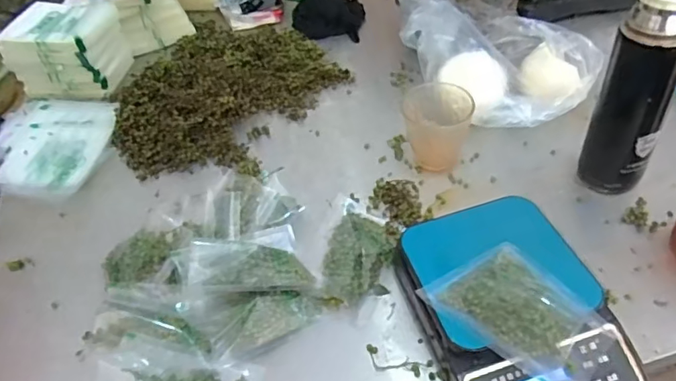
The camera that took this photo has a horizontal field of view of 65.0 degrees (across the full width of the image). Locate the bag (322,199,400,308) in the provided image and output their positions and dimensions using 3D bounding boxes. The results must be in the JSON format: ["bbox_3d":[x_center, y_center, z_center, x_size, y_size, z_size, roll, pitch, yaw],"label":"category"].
[{"bbox_3d":[0.024,0.064,0.578,0.073,0.021,0.139,2,47,10],"label":"bag"}]

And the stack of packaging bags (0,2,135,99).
[{"bbox_3d":[-0.425,-0.226,0.841,0.146,0.106,0.115,-2,47,7],"label":"stack of packaging bags"}]

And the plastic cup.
[{"bbox_3d":[0.122,-0.082,0.655,0.079,0.087,0.091,8,48,15],"label":"plastic cup"}]

